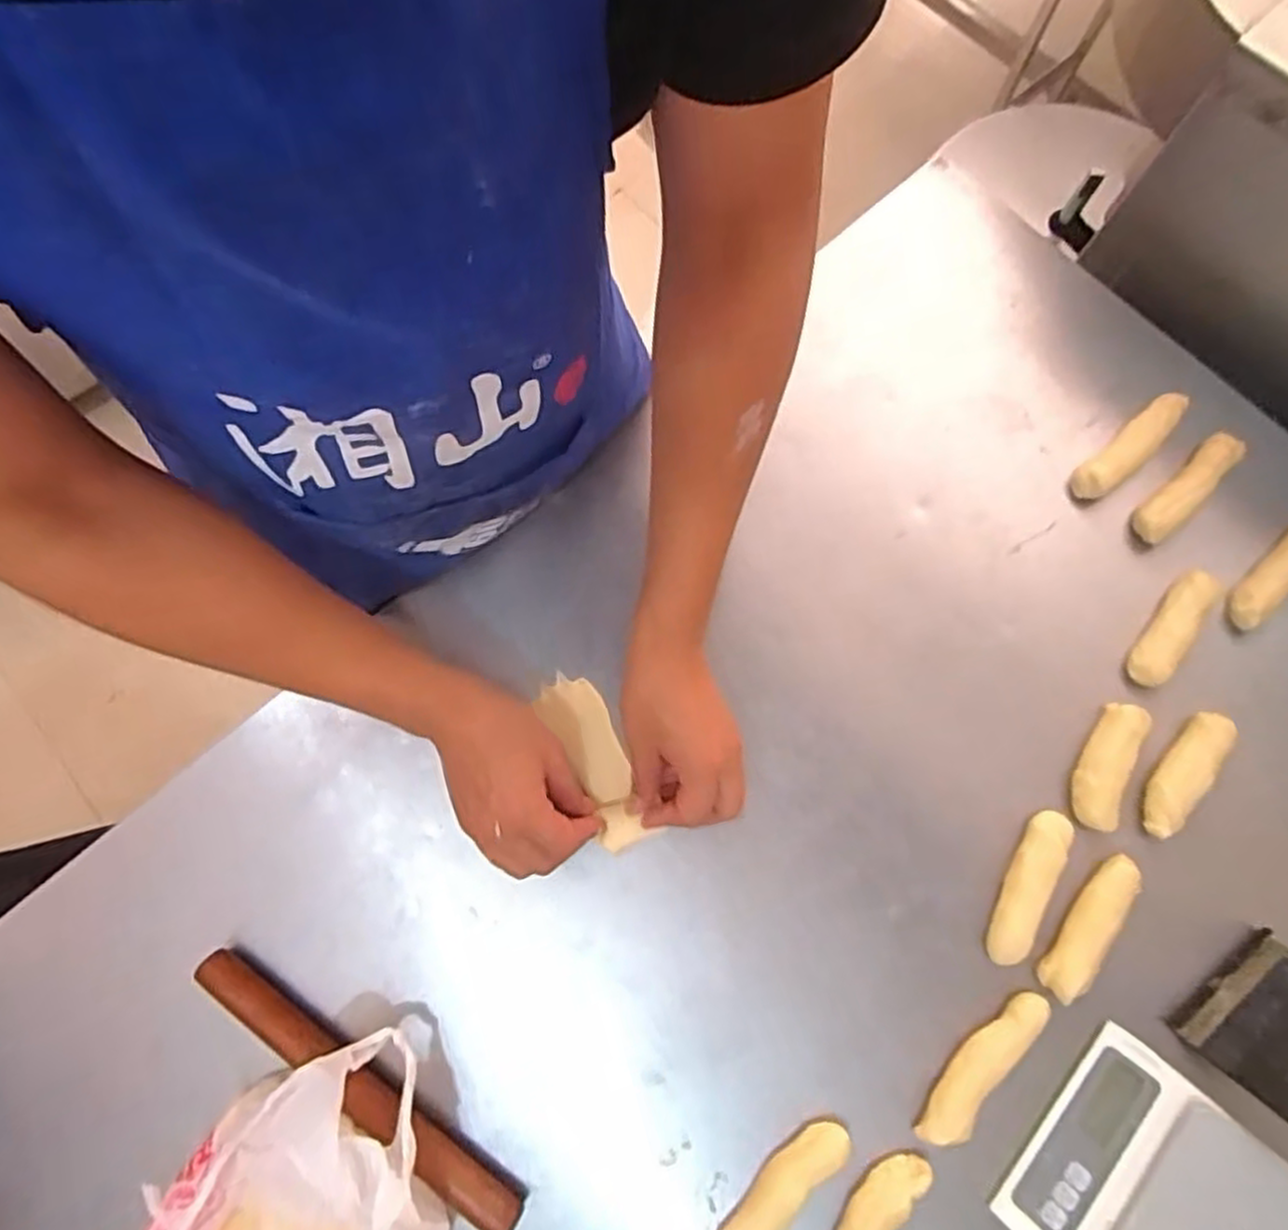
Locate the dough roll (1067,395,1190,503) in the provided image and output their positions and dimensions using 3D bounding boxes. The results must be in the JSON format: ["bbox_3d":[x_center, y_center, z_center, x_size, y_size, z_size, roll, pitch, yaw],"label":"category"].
[{"bbox_3d":[0.412,-0.140,0.628,0.119,0.027,0.034,-40,79,-8],"label":"dough roll"}]

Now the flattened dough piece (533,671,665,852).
[{"bbox_3d":[-0.038,0.109,0.564,0.045,0.014,0.137,-25,65,-5],"label":"flattened dough piece"}]

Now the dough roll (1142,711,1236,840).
[{"bbox_3d":[0.403,0.116,0.556,0.027,0.036,0.102,35,80,9],"label":"dough roll"}]

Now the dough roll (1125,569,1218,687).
[{"bbox_3d":[0.417,0.009,0.586,0.029,0.024,0.102,31,79,8],"label":"dough roll"}]

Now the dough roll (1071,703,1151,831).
[{"bbox_3d":[0.349,0.113,0.559,0.035,0.018,0.096,26,78,7],"label":"dough roll"}]

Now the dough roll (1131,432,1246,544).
[{"bbox_3d":[0.453,-0.105,0.618,0.113,0.025,0.030,-44,79,-9],"label":"dough roll"}]

